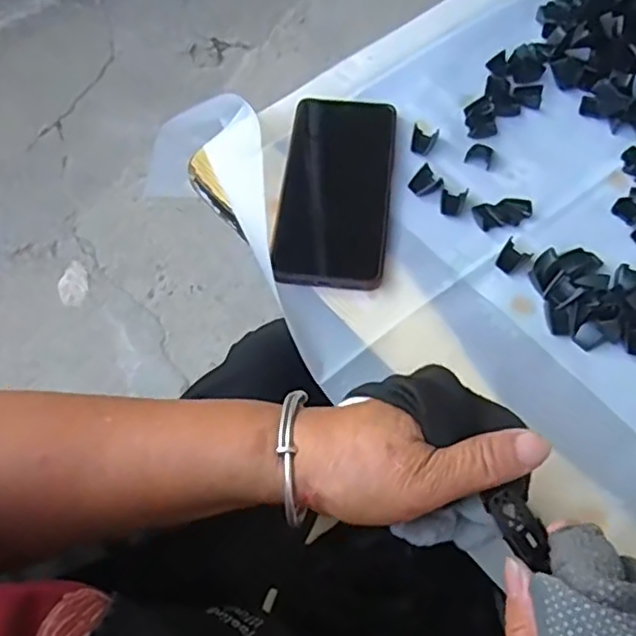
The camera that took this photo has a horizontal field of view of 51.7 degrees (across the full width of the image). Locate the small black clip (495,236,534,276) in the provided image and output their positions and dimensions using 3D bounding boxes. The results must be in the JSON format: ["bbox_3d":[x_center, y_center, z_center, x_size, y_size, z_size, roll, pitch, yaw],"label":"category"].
[{"bbox_3d":[0.133,-0.041,0.448,0.019,0.007,0.024,37,70,17],"label":"small black clip"}]

